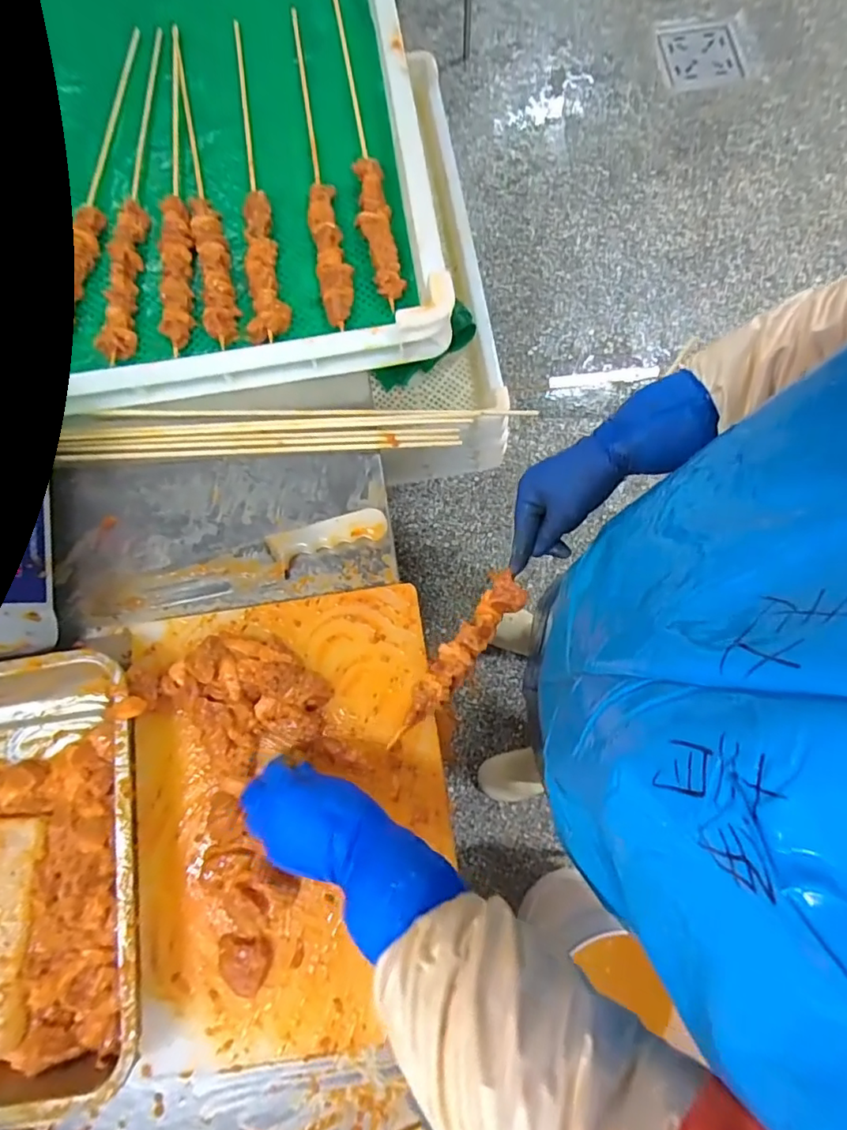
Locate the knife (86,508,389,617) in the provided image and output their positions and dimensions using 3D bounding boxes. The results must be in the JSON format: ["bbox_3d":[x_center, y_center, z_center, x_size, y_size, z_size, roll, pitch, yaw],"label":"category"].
[{"bbox_3d":[-0.189,0.000,0.546,0.306,0.023,0.047,-17,79,-2],"label":"knife"}]

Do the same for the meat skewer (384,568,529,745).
[{"bbox_3d":[0.030,0.084,0.487,0.034,0.016,0.176,37,85,8],"label":"meat skewer"}]

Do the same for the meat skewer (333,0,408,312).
[{"bbox_3d":[-0.078,-0.499,0.631,0.035,0.020,0.433,-12,79,-1],"label":"meat skewer"}]

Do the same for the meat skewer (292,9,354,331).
[{"bbox_3d":[-0.124,-0.464,0.626,0.036,0.016,0.422,-10,79,-1],"label":"meat skewer"}]

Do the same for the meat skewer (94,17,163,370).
[{"bbox_3d":[-0.329,-0.435,0.624,0.039,0.020,0.432,2,79,2],"label":"meat skewer"}]

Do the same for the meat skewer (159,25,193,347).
[{"bbox_3d":[-0.286,-0.439,0.625,0.036,0.018,0.417,-6,78,0],"label":"meat skewer"}]

